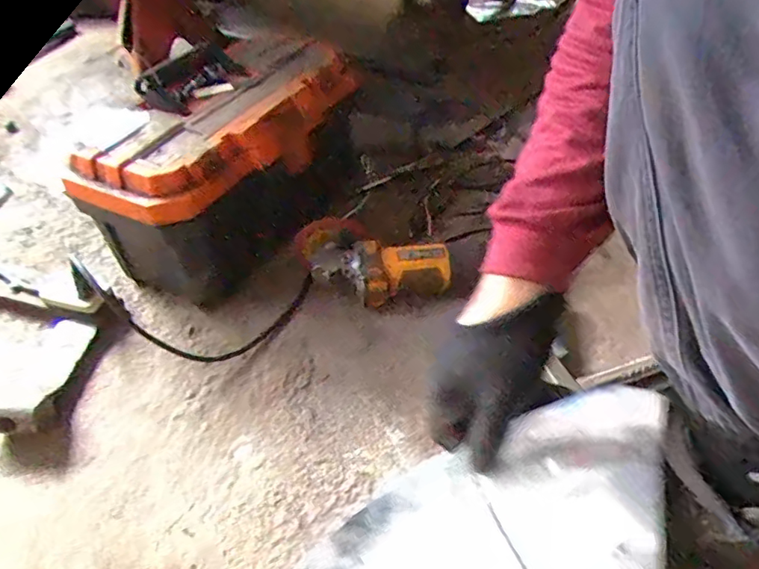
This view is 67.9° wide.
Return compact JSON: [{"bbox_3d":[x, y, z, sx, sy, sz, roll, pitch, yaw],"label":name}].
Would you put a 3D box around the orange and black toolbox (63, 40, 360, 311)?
[{"bbox_3d":[-0.193,-0.152,0.766,0.189,0.207,0.357,18,48,21],"label":"orange and black toolbox"}]

